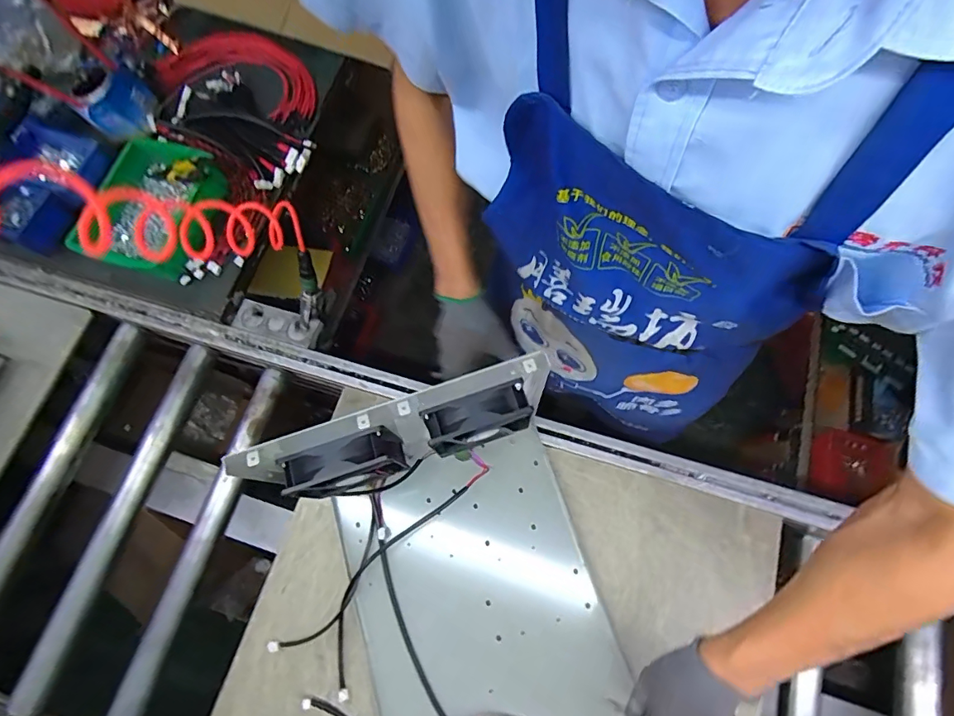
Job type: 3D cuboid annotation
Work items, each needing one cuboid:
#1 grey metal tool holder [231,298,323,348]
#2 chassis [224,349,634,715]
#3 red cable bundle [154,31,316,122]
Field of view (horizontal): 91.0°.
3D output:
[{"bbox_3d":[-0.351,-0.061,0.821,0.154,0.021,0.052,15,71,8],"label":"grey metal tool holder"},{"bbox_3d":[-0.013,0.305,0.541,0.339,0.250,0.466,-19,71,-4],"label":"chassis"},{"bbox_3d":[-0.486,-0.600,0.979,0.348,0.042,0.181,17,71,8],"label":"red cable bundle"}]

